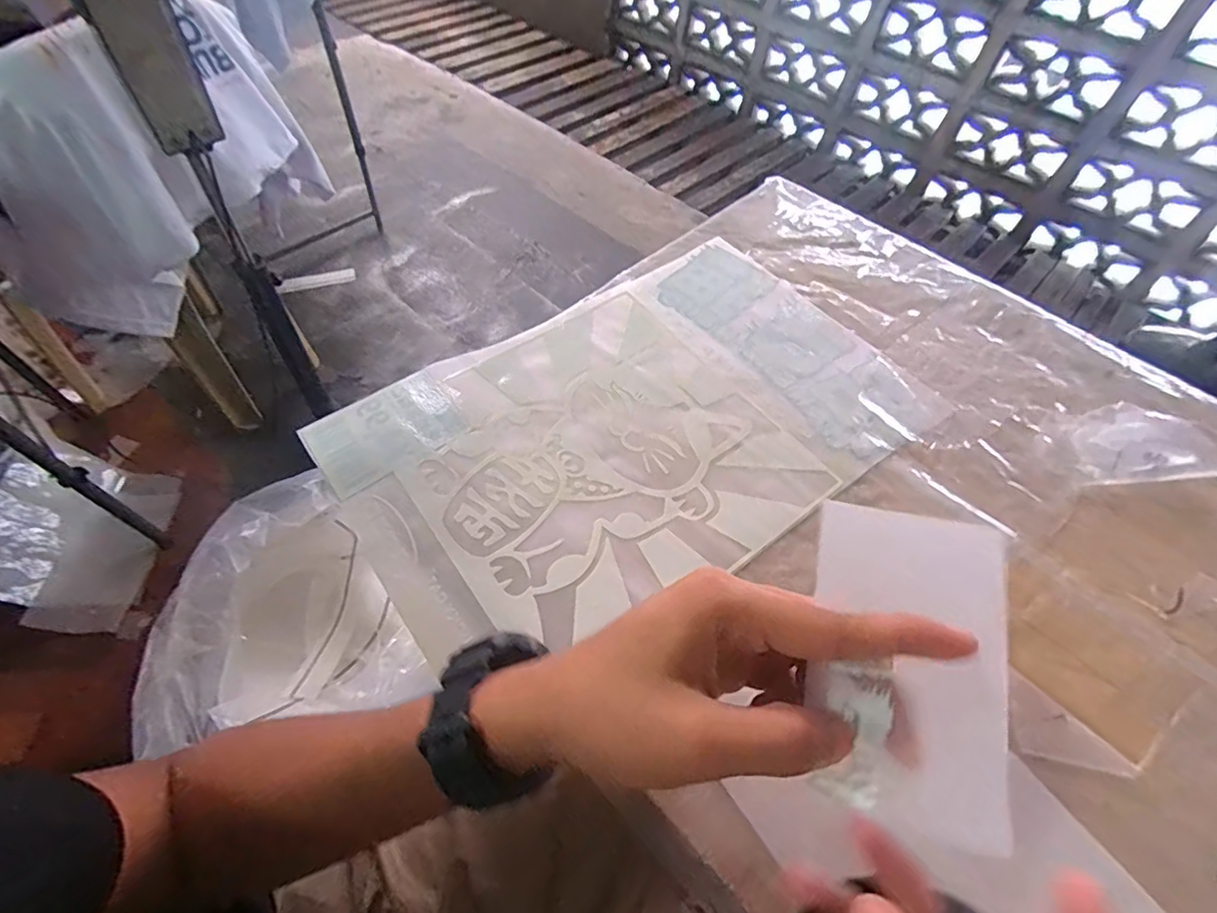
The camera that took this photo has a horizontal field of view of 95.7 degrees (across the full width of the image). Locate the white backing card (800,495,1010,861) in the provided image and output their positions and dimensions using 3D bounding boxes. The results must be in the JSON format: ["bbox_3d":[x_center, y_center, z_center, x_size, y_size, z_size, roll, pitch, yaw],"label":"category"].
[{"bbox_3d":[0.102,0.071,0.190,0.060,0.007,0.099,5,79,24],"label":"white backing card"}]

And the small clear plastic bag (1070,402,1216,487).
[{"bbox_3d":[0.404,-0.012,0.418,0.109,0.023,0.061,-2,55,-6],"label":"small clear plastic bag"}]

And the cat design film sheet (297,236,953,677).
[{"bbox_3d":[0.025,-0.028,0.408,0.402,0.007,0.252,-30,63,-23],"label":"cat design film sheet"}]

